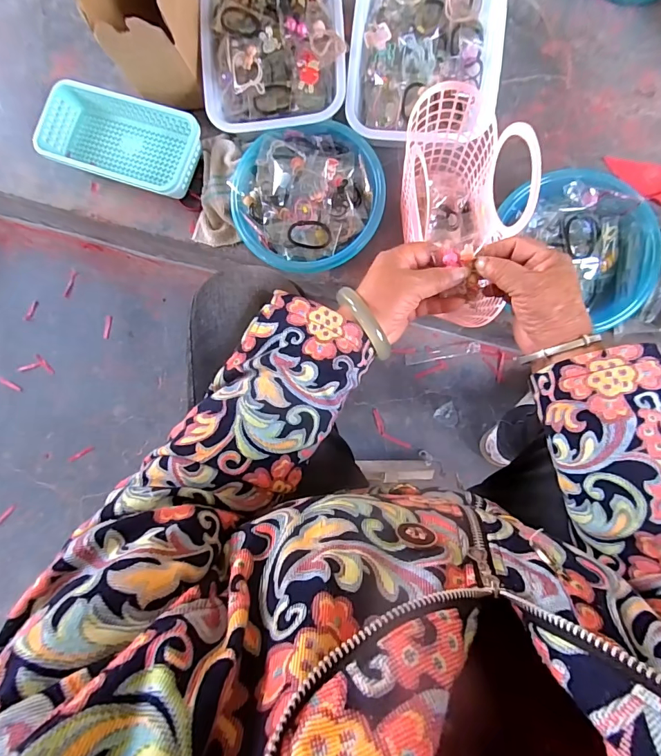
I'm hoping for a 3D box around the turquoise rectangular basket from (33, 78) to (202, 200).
[{"bbox_3d":[-0.338,-0.397,0.680,0.256,0.060,0.141,19,90,4],"label":"turquoise rectangular basket"}]

